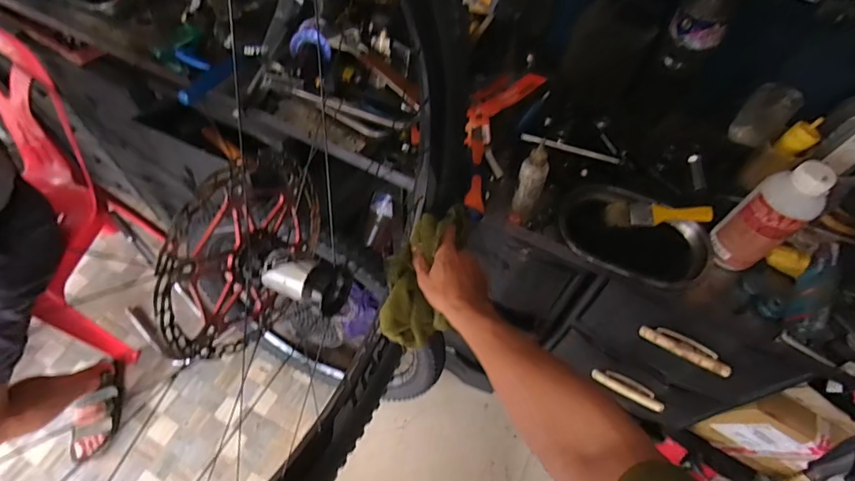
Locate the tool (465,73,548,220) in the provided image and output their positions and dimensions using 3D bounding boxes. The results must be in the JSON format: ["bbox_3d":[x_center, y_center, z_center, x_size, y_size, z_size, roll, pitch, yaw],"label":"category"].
[{"bbox_3d":[0.109,-0.194,0.761,0.097,0.041,0.357,22,59,11],"label":"tool"}]

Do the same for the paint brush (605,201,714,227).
[{"bbox_3d":[0.355,-0.042,0.698,0.152,0.010,0.037,-1,83,11],"label":"paint brush"}]

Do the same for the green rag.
[{"bbox_3d":[-0.006,0.052,0.647,0.098,0.050,0.215,19,93,9],"label":"green rag"}]

